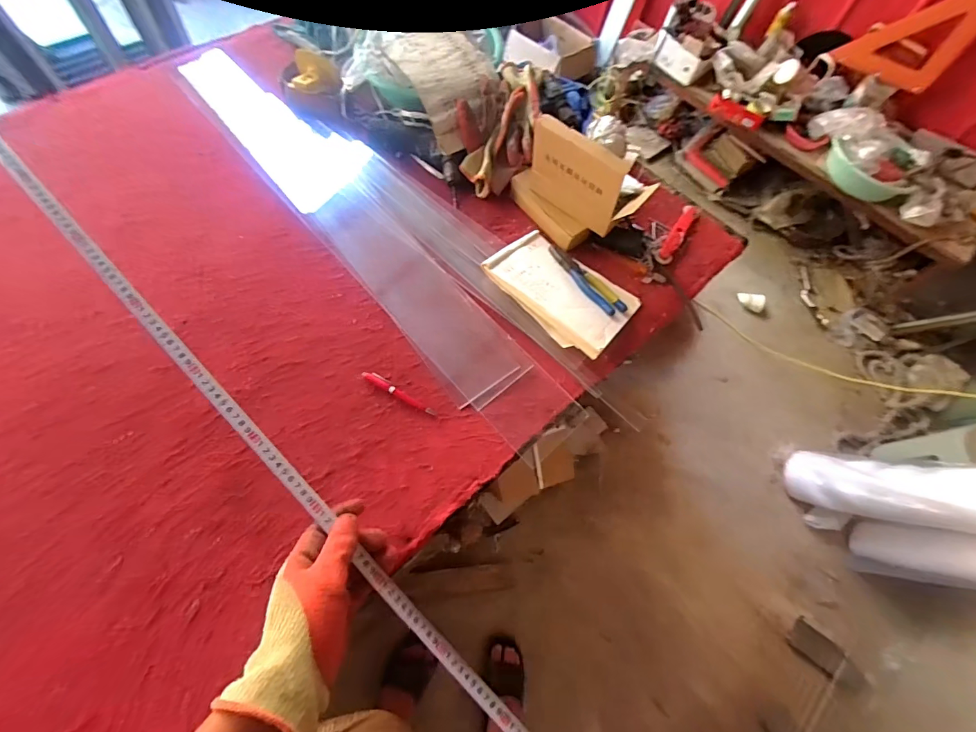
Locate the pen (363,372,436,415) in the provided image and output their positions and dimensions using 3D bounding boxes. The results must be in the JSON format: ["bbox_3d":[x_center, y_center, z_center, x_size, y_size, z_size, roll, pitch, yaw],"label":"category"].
[{"bbox_3d":[-0.145,0.042,0.697,0.139,0.013,0.016,30,67,12],"label":"pen"}]

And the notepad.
[{"bbox_3d":[0.137,-0.143,0.794,0.255,0.029,0.188,39,56,13],"label":"notepad"}]

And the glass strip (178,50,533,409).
[{"bbox_3d":[-0.297,-0.321,0.871,0.141,0.012,1.003,-37,70,-13],"label":"glass strip"}]

